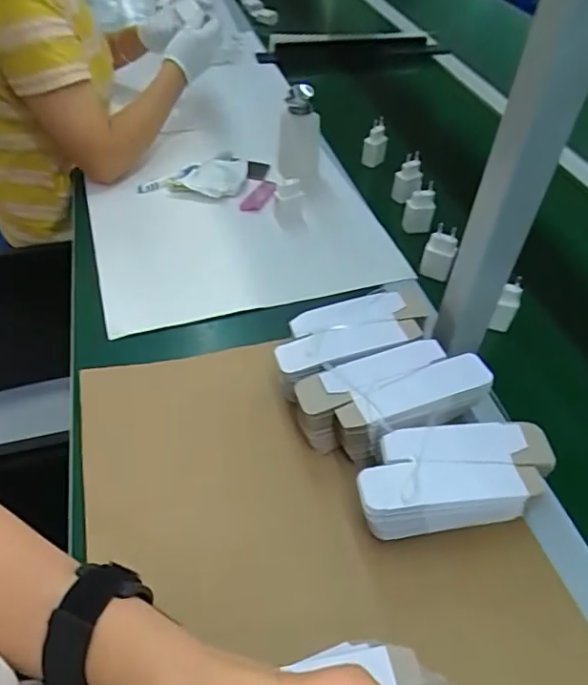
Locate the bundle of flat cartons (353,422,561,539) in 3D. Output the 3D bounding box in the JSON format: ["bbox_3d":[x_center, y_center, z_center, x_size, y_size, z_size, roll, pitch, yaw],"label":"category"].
[{"bbox_3d":[0.139,0.125,0.481,0.171,0.066,0.076,-4,47,-7],"label":"bundle of flat cartons"}]

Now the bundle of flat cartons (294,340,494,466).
[{"bbox_3d":[0.097,0.056,0.534,0.186,0.062,0.088,-17,49,0],"label":"bundle of flat cartons"}]

